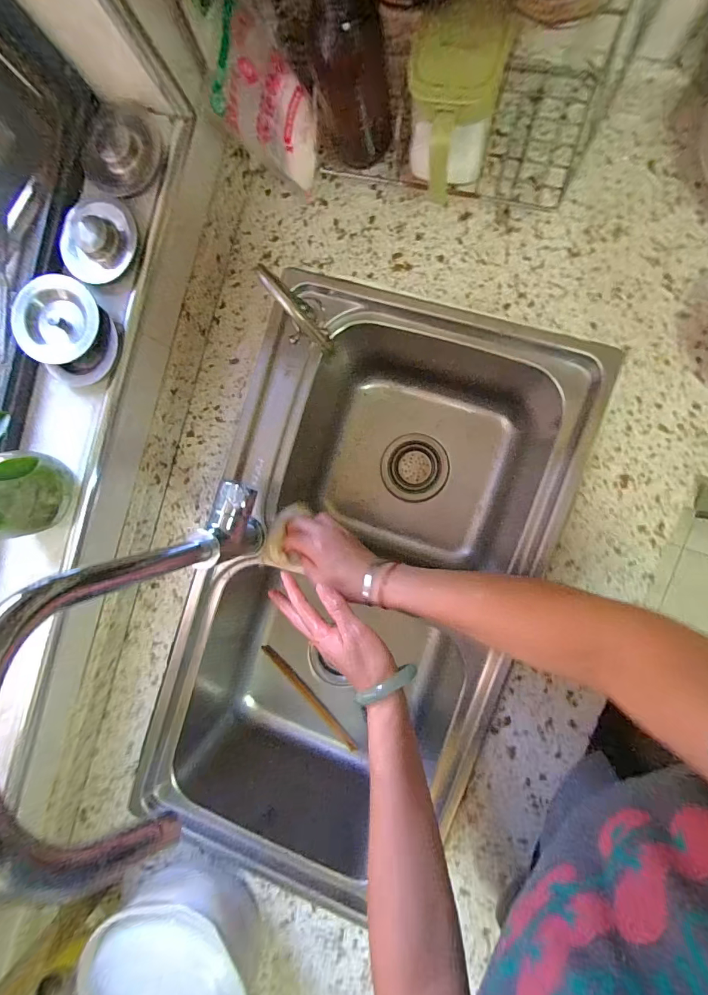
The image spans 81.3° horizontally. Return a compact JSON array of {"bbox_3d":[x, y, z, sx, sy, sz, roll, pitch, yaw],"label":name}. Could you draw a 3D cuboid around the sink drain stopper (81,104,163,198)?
[{"bbox_3d":[-0.225,-0.336,0.401,0.069,0.015,0.076,21,97,-6],"label":"sink drain stopper"}]

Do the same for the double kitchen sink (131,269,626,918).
[{"bbox_3d":[-0.001,0.128,0.616,0.389,0.233,0.759,19,95,8],"label":"double kitchen sink"}]

